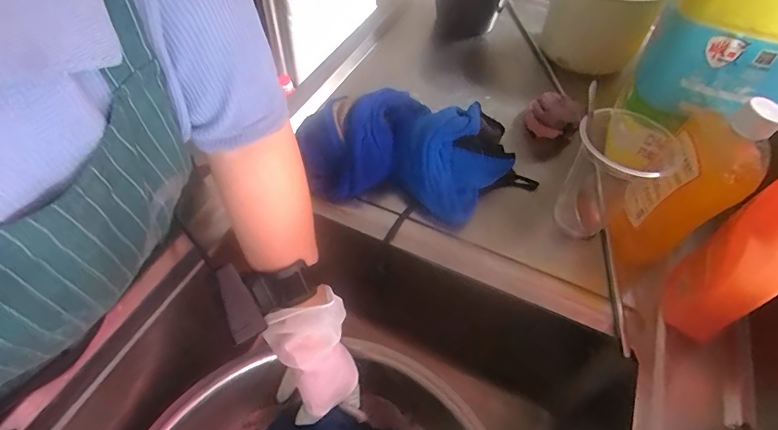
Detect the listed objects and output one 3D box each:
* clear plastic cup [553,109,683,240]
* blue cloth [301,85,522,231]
[{"bbox_3d":[0.215,-0.037,0.421,0.083,0.131,0.095,29,56,19],"label":"clear plastic cup"},{"bbox_3d":[0.016,-0.074,0.466,0.219,0.036,0.142,13,77,3],"label":"blue cloth"}]

